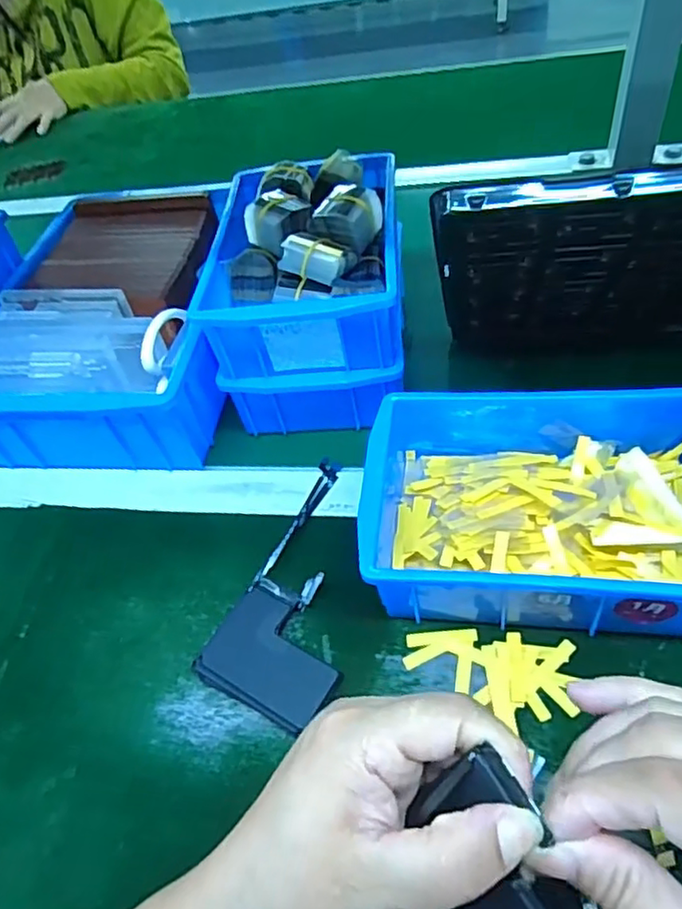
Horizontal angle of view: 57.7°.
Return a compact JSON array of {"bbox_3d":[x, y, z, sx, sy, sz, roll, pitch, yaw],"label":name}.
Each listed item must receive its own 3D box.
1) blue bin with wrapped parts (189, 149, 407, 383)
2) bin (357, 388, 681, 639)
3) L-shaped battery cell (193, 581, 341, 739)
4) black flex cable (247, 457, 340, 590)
[{"bbox_3d":[-0.023,-0.147,0.456,0.133,0.072,0.187,-3,50,8],"label":"blue bin with wrapped parts"},{"bbox_3d":[0.118,0.018,0.361,0.202,0.053,0.152,1,51,12],"label":"bin"},{"bbox_3d":[-0.036,0.117,0.357,0.080,0.019,0.060,21,57,25],"label":"L-shaped battery cell"},{"bbox_3d":[-0.027,0.042,0.414,0.015,0.015,0.116,15,52,19],"label":"black flex cable"}]

